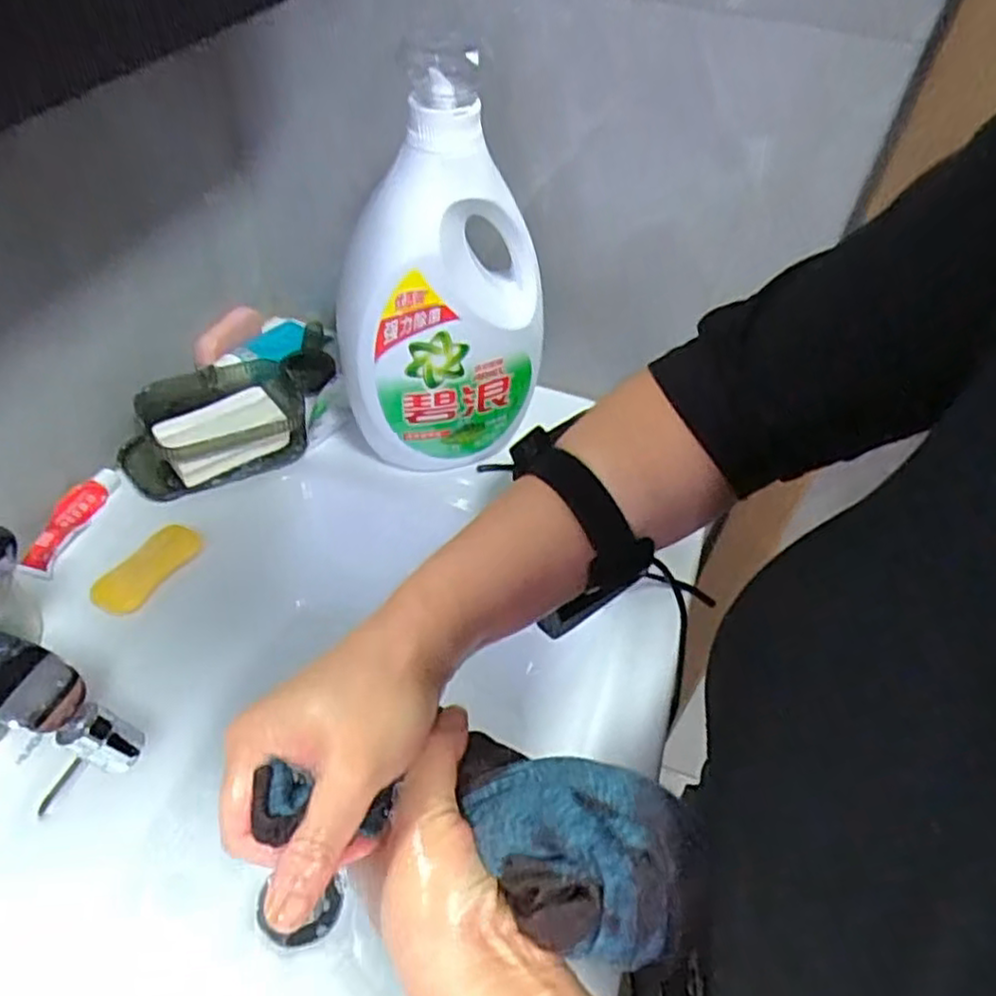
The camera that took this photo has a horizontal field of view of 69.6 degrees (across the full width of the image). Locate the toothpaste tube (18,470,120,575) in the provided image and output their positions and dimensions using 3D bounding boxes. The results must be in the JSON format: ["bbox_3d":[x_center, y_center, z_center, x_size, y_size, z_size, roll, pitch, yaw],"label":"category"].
[{"bbox_3d":[-0.348,0.016,0.585,0.018,0.027,0.105,14,48,8],"label":"toothpaste tube"}]

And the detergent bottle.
[{"bbox_3d":[-0.045,-0.168,0.580,0.166,0.313,0.095,-6,48,-10],"label":"detergent bottle"}]

